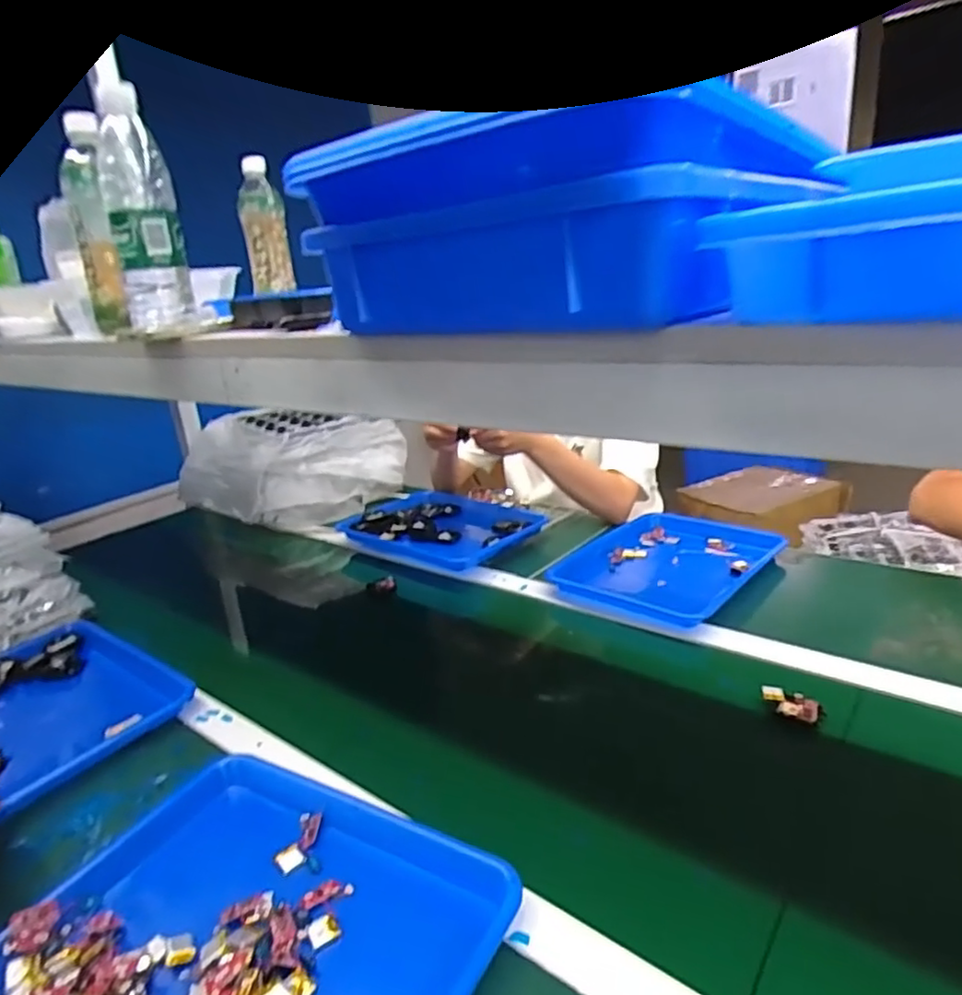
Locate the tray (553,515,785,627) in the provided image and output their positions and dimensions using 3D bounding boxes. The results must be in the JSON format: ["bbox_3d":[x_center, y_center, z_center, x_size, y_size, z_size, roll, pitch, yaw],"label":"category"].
[{"bbox_3d":[0.274,0.096,0.966,0.312,0.029,0.257,-22,24,-40],"label":"tray"}]

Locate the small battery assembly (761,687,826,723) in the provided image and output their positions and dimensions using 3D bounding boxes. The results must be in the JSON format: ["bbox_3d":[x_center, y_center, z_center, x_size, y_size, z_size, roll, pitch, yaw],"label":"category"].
[{"bbox_3d":[0.318,0.210,0.661,0.058,0.017,0.026,7,23,35],"label":"small battery assembly"}]

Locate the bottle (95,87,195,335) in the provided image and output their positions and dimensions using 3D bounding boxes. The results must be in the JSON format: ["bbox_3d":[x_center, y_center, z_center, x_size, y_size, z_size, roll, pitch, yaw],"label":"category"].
[{"bbox_3d":[-0.339,-0.282,0.648,0.064,0.224,0.061,-14,20,-22],"label":"bottle"}]

